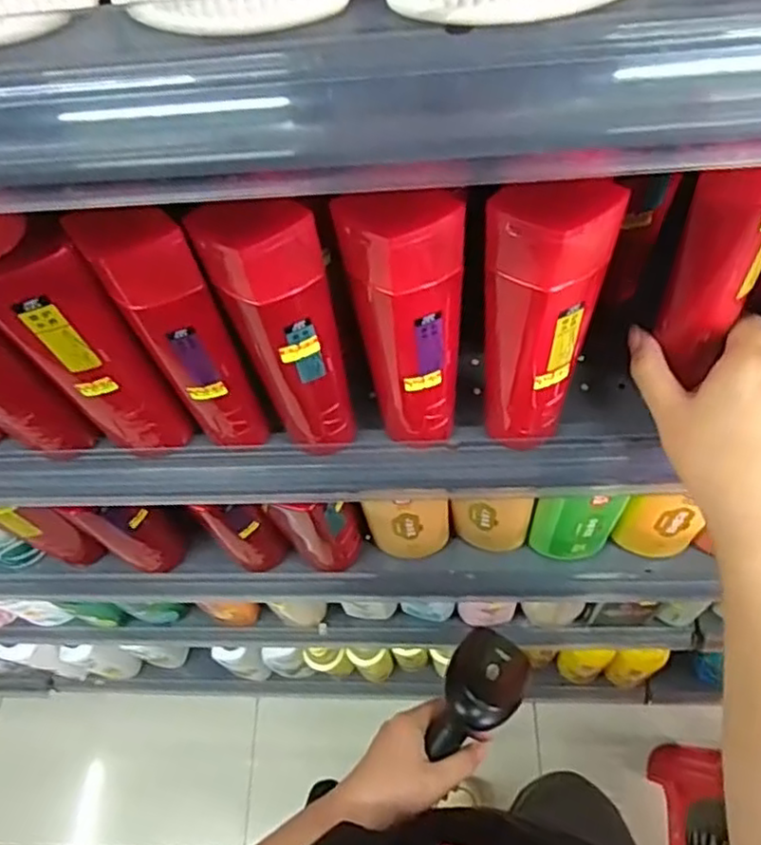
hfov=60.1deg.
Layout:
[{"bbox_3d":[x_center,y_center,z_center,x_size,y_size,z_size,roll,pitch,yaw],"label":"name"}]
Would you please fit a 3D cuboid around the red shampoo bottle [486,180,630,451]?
[{"bbox_3d":[0.083,-0.049,0.364,0.058,0.188,0.039,15,64,12],"label":"red shampoo bottle"}]

